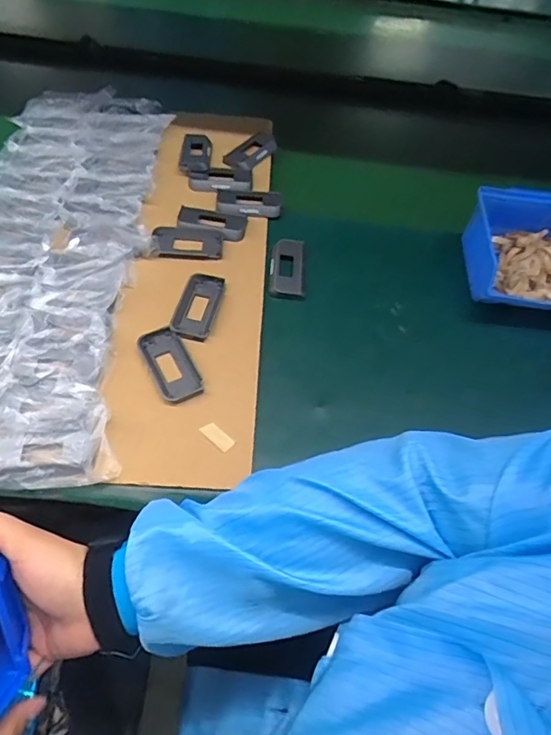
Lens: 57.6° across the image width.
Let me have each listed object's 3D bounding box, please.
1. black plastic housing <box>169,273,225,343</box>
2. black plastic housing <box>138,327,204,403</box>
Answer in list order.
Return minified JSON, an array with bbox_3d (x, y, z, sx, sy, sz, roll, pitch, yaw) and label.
[{"bbox_3d":[-0.077,-0.061,0.493,0.037,0.007,0.080,12,56,2],"label":"black plastic housing"},{"bbox_3d":[-0.095,-0.003,0.455,0.038,0.009,0.077,-26,62,-21],"label":"black plastic housing"}]

